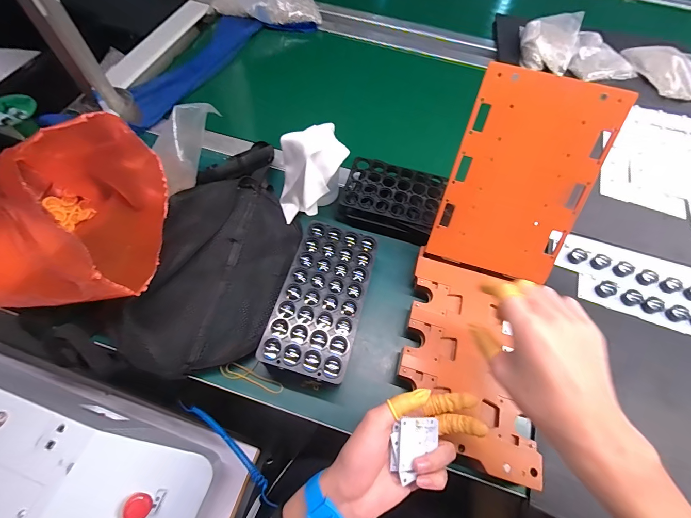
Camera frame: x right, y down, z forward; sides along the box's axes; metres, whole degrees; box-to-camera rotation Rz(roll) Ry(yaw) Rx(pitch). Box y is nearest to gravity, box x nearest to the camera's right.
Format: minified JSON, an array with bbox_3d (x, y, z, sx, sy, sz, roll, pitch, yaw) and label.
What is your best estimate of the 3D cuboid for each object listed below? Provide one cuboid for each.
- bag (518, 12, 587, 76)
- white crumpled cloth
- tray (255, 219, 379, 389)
[{"bbox_3d":[0.461,-0.494,0.713,0.114,0.051,0.163,19,63,7],"label":"bag"},{"bbox_3d":[-0.048,-0.126,0.454,0.109,0.091,0.089,-18,65,-11],"label":"white crumpled cloth"},{"bbox_3d":[-0.027,0.055,0.409,0.104,0.053,0.200,16,63,6],"label":"tray"}]

